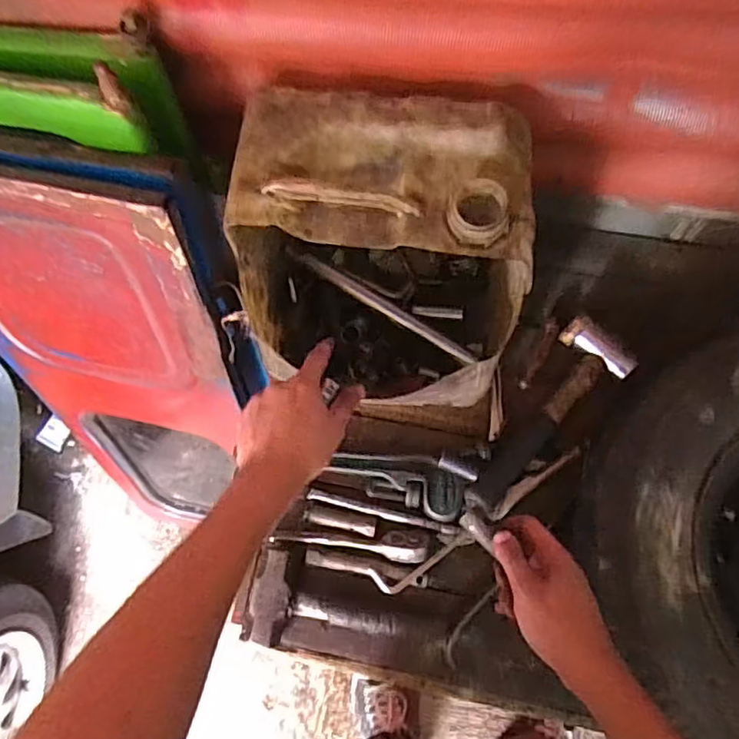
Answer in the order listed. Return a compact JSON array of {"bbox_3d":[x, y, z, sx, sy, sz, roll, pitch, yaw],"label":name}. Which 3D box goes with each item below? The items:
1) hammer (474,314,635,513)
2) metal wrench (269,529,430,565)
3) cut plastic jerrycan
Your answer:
[{"bbox_3d":[0.215,0.057,0.748,0.094,0.050,0.279,40,76,14],"label":"hammer"},{"bbox_3d":[-0.020,0.207,0.731,0.184,0.013,0.038,6,70,3],"label":"metal wrench"},{"bbox_3d":[0.013,-0.115,0.661,0.284,0.283,0.199,7,71,4],"label":"cut plastic jerrycan"}]

